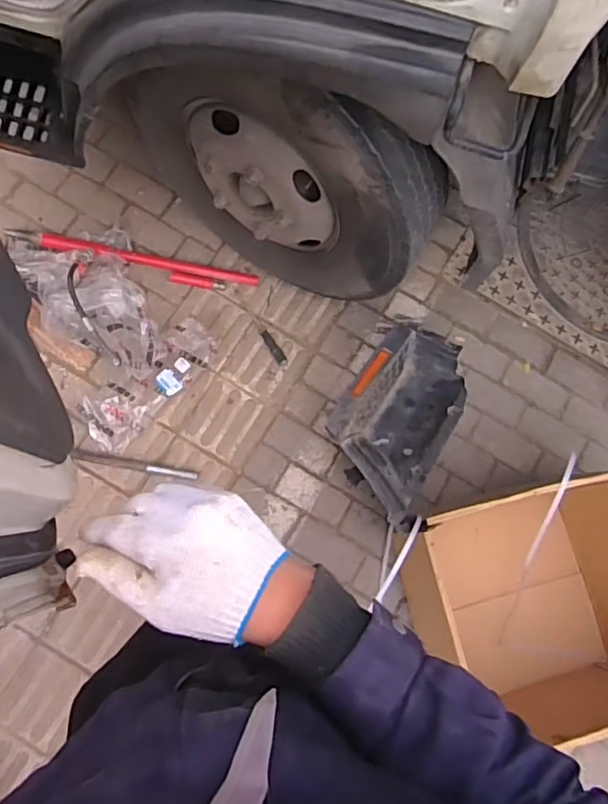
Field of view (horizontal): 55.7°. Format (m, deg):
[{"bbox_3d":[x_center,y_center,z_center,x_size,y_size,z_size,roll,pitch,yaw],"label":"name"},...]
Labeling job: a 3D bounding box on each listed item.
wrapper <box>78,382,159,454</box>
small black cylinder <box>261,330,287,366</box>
[{"bbox_3d":[-0.481,0.034,1.500,0.187,0.032,0.155,-24,87,5],"label":"wrapper"},{"bbox_3d":[-0.082,-0.148,1.590,0.026,0.025,0.112,-35,86,4],"label":"small black cylinder"}]

